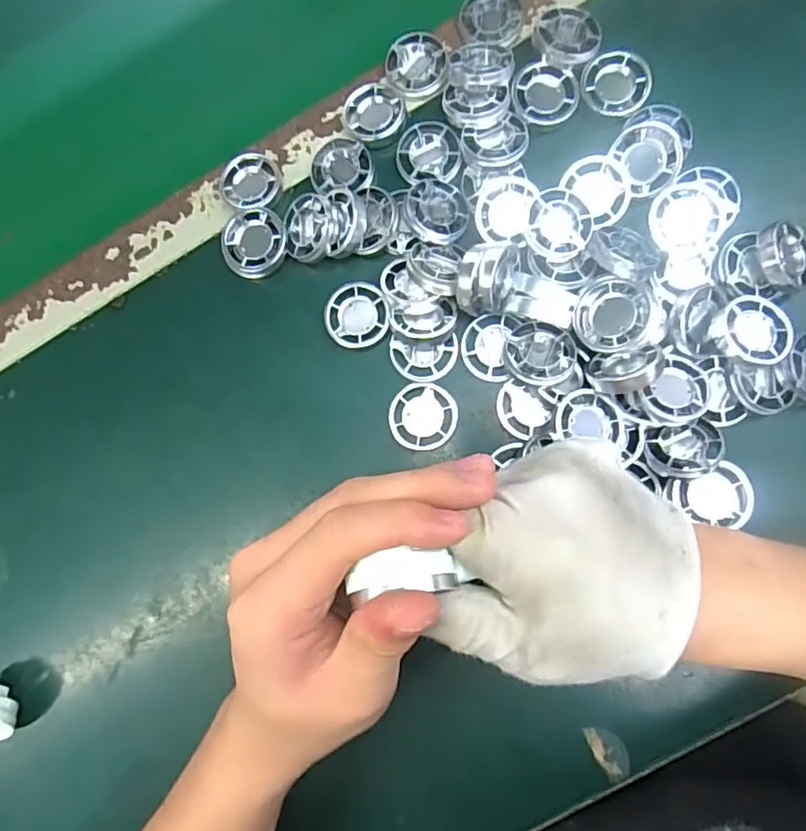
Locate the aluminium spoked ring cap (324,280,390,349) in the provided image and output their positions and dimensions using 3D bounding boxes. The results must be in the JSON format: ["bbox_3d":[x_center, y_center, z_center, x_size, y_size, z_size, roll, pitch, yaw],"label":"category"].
[{"bbox_3d":[-0.027,-0.060,0.344,0.038,0.011,0.039,-1,85,6],"label":"aluminium spoked ring cap"}]

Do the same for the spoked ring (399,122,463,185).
[{"bbox_3d":[0.016,-0.159,0.346,0.037,0.004,0.036,0,85,6],"label":"spoked ring"}]

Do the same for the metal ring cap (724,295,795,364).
[{"bbox_3d":[0.185,-0.045,0.301,0.033,0.013,0.038,-32,82,3],"label":"metal ring cap"}]

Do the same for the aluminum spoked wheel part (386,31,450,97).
[{"bbox_3d":[0.009,-0.217,0.357,0.038,0.005,0.041,2,85,7],"label":"aluminum spoked wheel part"}]

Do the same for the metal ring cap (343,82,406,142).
[{"bbox_3d":[-0.018,-0.188,0.354,0.036,0.005,0.039,-1,85,6],"label":"metal ring cap"}]

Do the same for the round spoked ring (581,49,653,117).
[{"bbox_3d":[0.124,-0.192,0.336,0.038,0.014,0.034,35,90,8],"label":"round spoked ring"}]

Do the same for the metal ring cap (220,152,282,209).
[{"bbox_3d":[-0.096,-0.148,0.364,0.038,0.012,0.038,-1,85,6],"label":"metal ring cap"}]

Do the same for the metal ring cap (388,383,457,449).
[{"bbox_3d":[0.012,0.000,0.332,0.038,0.004,0.039,-1,85,6],"label":"metal ring cap"}]

